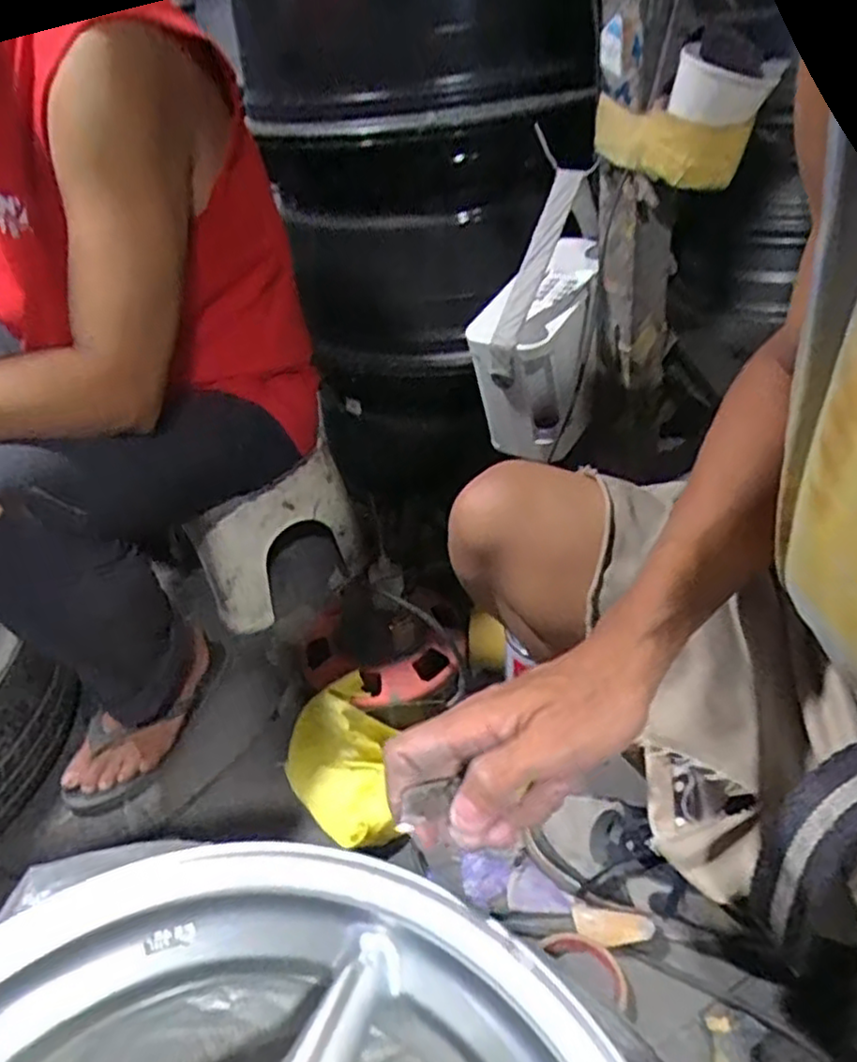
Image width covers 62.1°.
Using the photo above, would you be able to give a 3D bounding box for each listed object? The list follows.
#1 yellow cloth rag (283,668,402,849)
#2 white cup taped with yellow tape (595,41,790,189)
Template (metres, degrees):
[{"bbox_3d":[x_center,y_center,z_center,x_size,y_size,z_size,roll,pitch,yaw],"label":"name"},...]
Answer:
[{"bbox_3d":[-0.083,0.245,0.770,0.117,0.086,0.170,-29,42,-28],"label":"yellow cloth rag"},{"bbox_3d":[0.219,-0.358,0.618,0.069,0.092,0.131,-26,41,-25],"label":"white cup taped with yellow tape"}]

